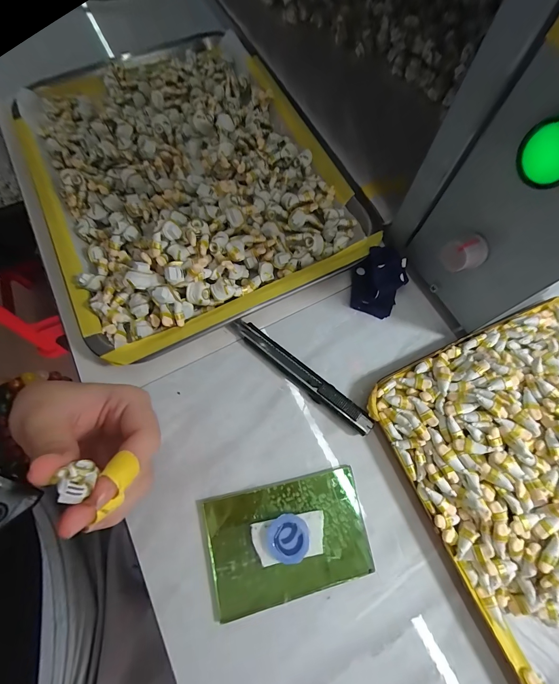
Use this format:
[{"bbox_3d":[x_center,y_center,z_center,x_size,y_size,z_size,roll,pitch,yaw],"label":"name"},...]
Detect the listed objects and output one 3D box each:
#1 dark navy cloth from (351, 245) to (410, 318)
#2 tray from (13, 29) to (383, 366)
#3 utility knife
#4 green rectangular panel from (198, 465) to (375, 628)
[{"bbox_3d":[0.084,-0.054,0.256,0.043,0.027,0.056,29,72,11],"label":"dark navy cloth"},{"bbox_3d":[-0.090,-0.164,0.288,0.257,0.045,0.334,-26,71,-9],"label":"tray"},{"bbox_3d":[0.015,0.024,0.236,0.132,0.009,0.016,38,74,14],"label":"utility knife"},{"bbox_3d":[0.006,0.129,0.198,0.103,0.010,0.065,-14,70,-5],"label":"green rectangular panel"}]

